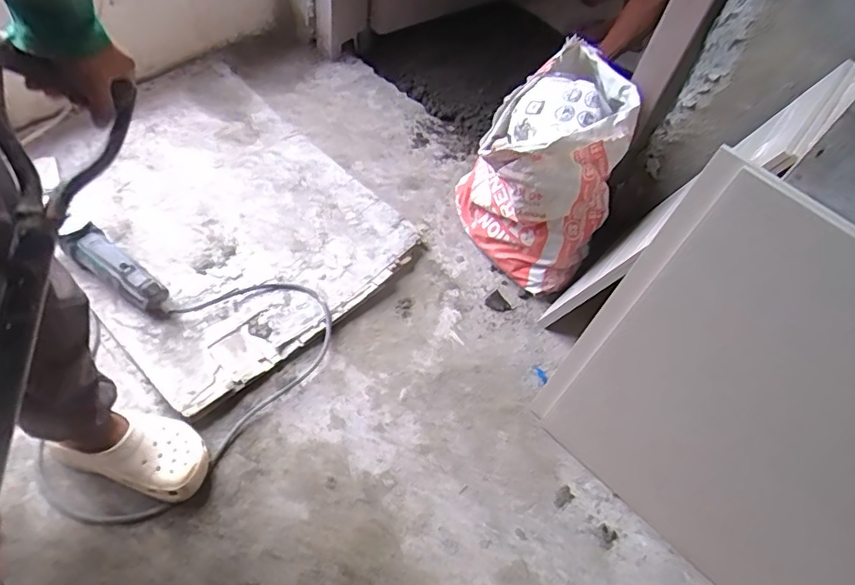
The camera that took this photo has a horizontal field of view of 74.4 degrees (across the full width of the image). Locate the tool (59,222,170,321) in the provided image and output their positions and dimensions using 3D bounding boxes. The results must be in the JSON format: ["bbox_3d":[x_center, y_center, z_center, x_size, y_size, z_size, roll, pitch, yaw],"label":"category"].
[{"bbox_3d":[-0.561,-0.037,1.033,0.232,0.052,0.065,38,57,3],"label":"tool"}]

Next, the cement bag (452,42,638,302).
[{"bbox_3d":[0.210,-0.226,1.126,0.228,0.399,0.313,2,56,-8],"label":"cement bag"}]

